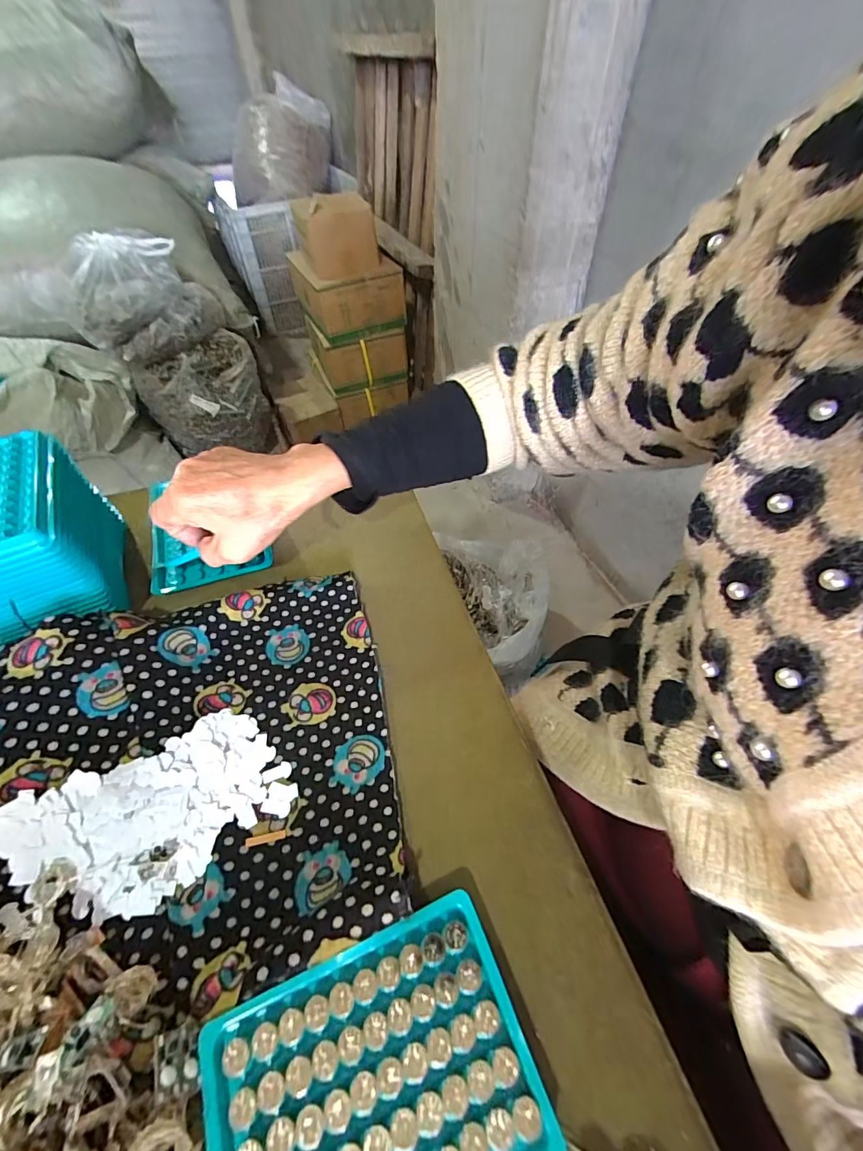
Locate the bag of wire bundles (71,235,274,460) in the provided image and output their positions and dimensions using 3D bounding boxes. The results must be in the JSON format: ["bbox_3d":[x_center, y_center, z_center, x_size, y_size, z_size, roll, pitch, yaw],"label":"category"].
[{"bbox_3d":[-0.746,-0.635,1.336,0.386,0.571,0.338,-26,55,-19],"label":"bag of wire bundles"}]

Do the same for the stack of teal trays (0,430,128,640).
[{"bbox_3d":[-0.291,-0.018,0.320,0.096,0.100,0.140,-22,54,-16],"label":"stack of teal trays"}]

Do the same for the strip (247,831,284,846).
[{"bbox_3d":[-0.095,0.150,0.253,0.021,0.004,0.004,-9,52,-7],"label":"strip"}]

